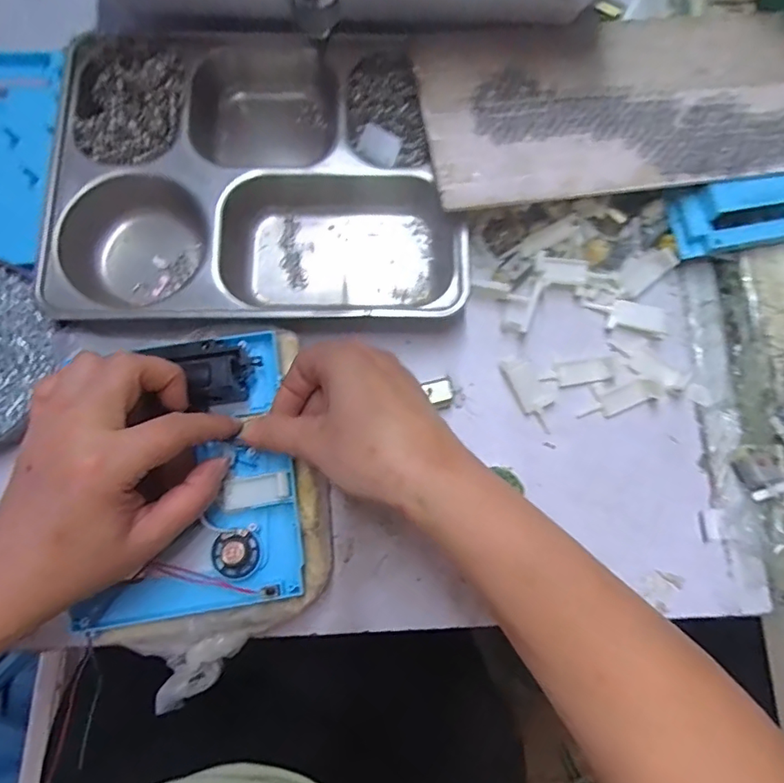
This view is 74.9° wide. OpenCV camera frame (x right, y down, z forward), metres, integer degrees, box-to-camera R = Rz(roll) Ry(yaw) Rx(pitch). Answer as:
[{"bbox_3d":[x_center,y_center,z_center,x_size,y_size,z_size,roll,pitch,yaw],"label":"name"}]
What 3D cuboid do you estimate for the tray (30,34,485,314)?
[{"bbox_3d":[-0.095,-0.153,0.366,0.278,0.034,0.223,-3,80,-2],"label":"tray"}]

